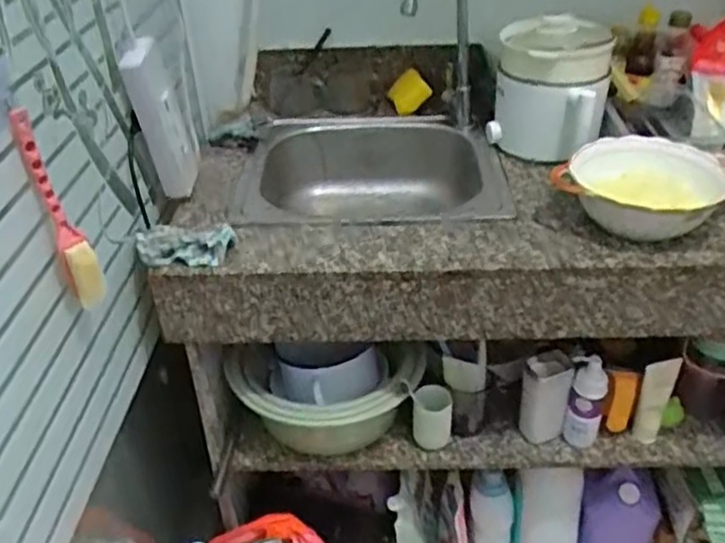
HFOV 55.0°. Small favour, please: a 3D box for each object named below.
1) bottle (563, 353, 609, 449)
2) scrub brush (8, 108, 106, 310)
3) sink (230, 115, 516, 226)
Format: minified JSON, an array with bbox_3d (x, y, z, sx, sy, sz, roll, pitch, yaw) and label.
[{"bbox_3d":[0.338,0.200,1.059,0.047,0.155,0.043,20,42,29],"label":"bottle"},{"bbox_3d":[-0.298,-0.054,0.694,0.034,0.223,0.025,-21,40,-23],"label":"scrub brush"},{"bbox_3d":[0.016,-0.122,1.147,0.388,0.163,0.366,-1,36,3],"label":"sink"}]

